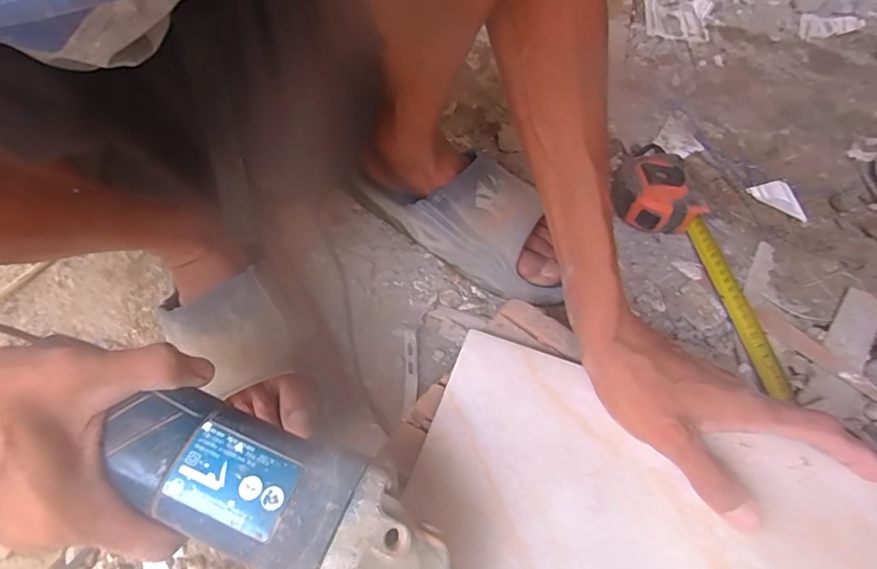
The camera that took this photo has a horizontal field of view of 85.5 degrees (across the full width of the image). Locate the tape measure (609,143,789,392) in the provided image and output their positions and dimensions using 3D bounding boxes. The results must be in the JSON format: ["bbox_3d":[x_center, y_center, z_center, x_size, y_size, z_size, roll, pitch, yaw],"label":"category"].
[{"bbox_3d":[0.240,-0.033,0.473,0.082,0.050,0.285,-7,58,-2],"label":"tape measure"}]

